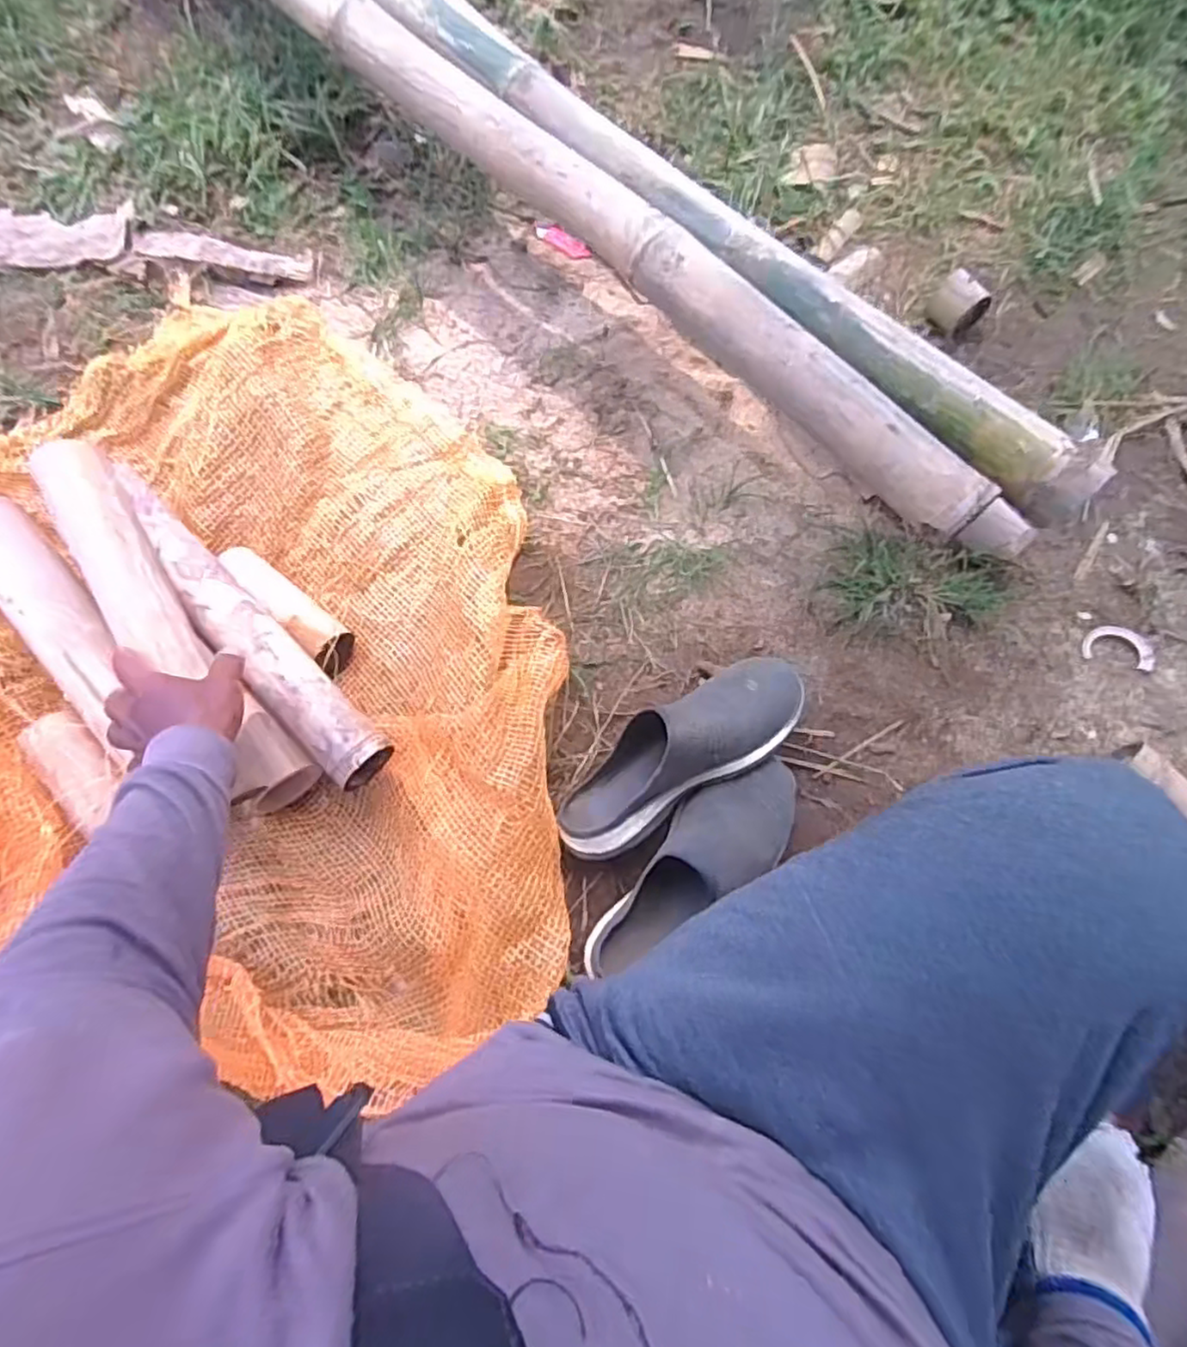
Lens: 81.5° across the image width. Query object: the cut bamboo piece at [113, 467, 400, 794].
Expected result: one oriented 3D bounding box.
[{"bbox_3d":[-0.340,-0.040,0.665,0.368,0.056,0.061,43,82,13],"label":"cut bamboo piece"}]

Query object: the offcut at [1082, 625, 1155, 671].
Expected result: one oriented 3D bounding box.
[{"bbox_3d":[0.582,-0.031,0.764,0.069,0.015,0.050,15,77,7],"label":"offcut"}]

